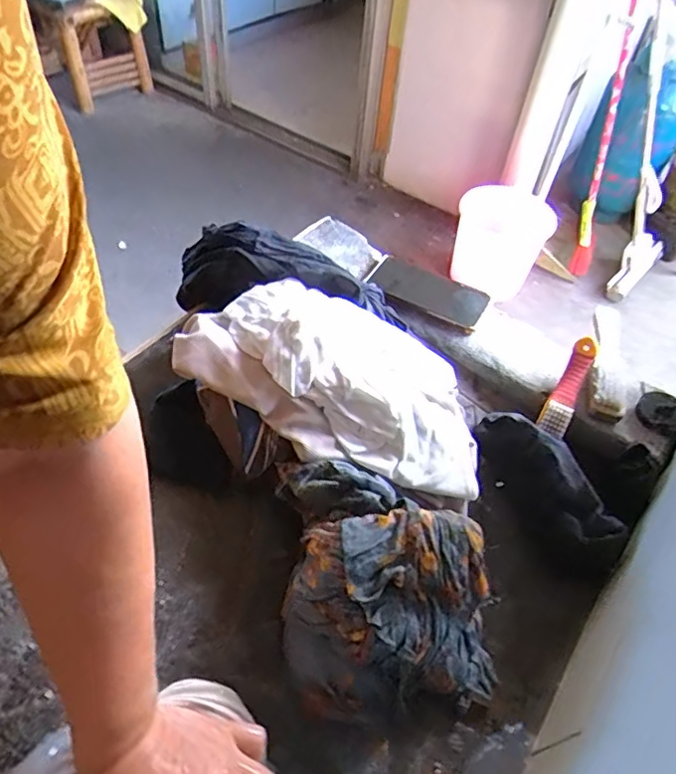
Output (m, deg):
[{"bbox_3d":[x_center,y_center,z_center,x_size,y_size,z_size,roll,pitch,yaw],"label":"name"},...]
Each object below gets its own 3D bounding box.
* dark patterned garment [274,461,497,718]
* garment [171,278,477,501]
[{"bbox_3d":[0.039,0.160,0.468,0.172,0.101,0.190,-5,50,-10],"label":"dark patterned garment"},{"bbox_3d":[-0.004,-0.009,0.529,0.282,0.088,0.148,14,49,6],"label":"garment"}]

